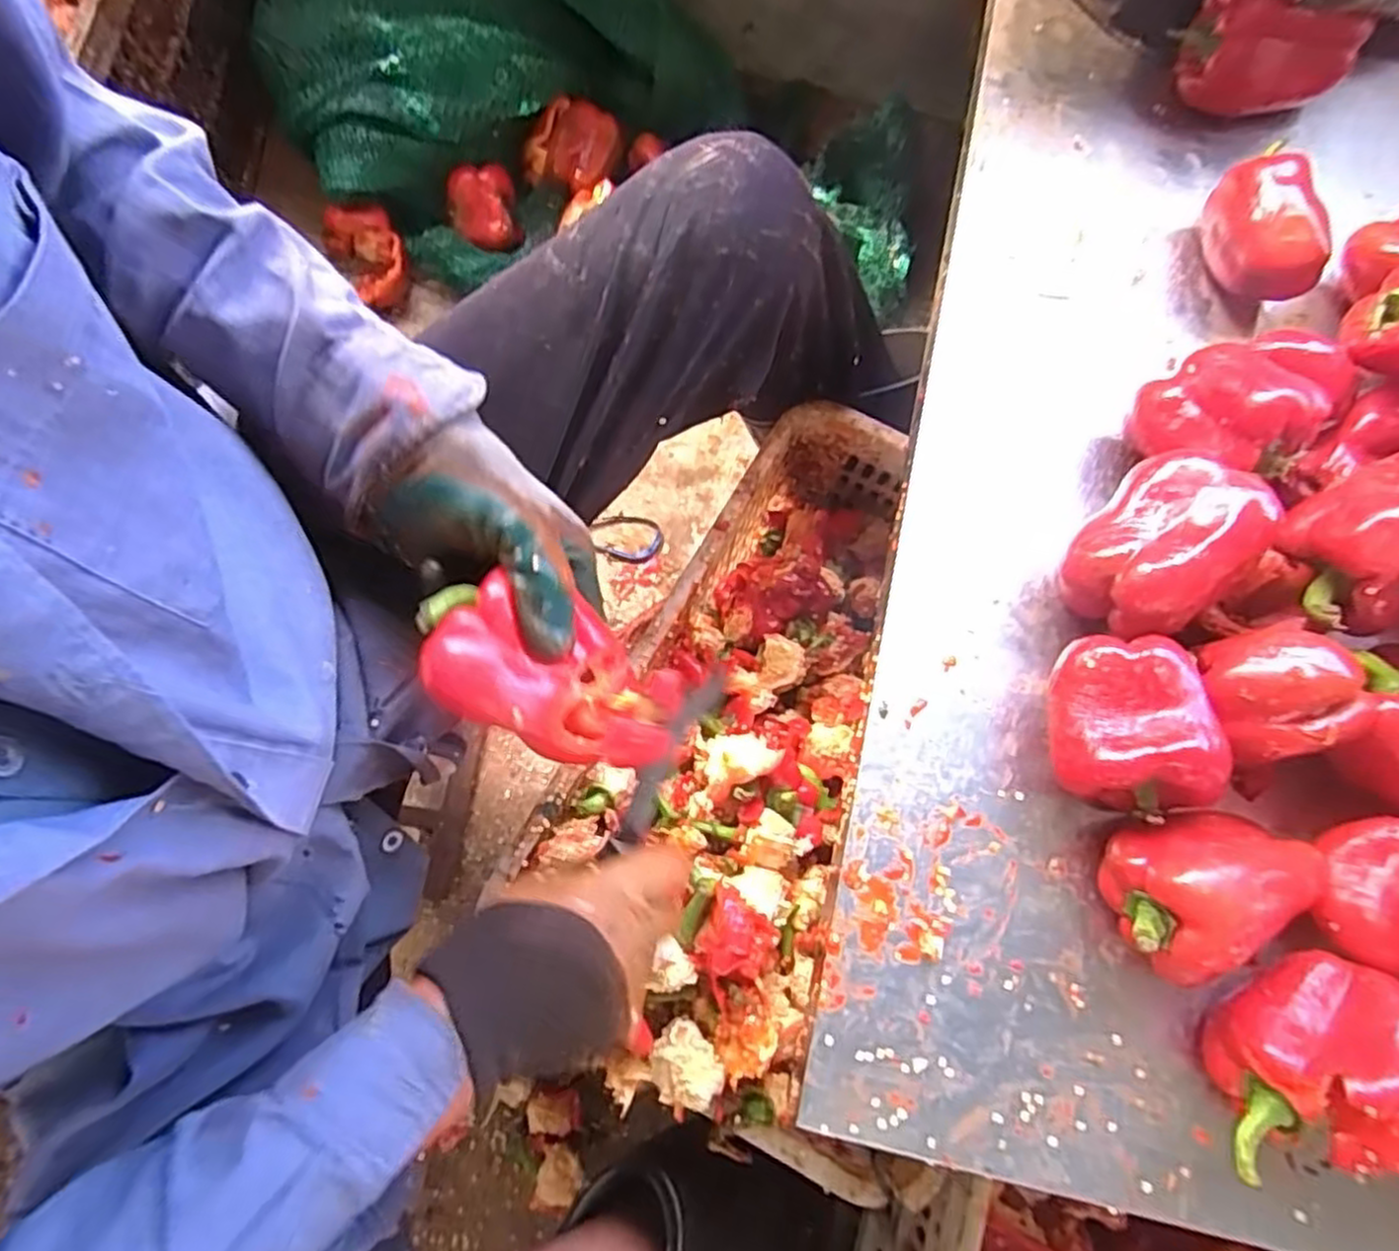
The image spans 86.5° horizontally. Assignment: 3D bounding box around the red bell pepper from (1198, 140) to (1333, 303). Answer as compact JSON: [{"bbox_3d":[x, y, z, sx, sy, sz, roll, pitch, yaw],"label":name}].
[{"bbox_3d":[0.405,-0.283,0.528,0.075,0.057,0.078,16,75,3],"label":"red bell pepper"}]

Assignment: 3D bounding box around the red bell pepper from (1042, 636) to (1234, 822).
[{"bbox_3d":[0.245,0.057,0.431,0.084,0.077,0.097,9,74,1],"label":"red bell pepper"}]

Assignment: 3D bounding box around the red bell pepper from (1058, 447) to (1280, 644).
[{"bbox_3d":[0.275,-0.044,0.452,0.099,0.093,0.083,-42,80,-12],"label":"red bell pepper"}]

